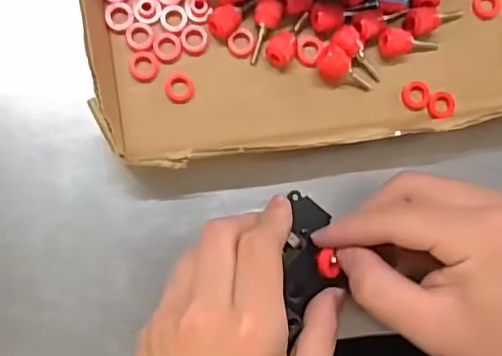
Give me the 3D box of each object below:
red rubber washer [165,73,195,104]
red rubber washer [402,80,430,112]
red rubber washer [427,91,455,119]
[{"bbox_3d":[-0.039,-0.049,0.312,0.016,0.004,0.017,-5,87,-6],"label":"red rubber washer"},{"bbox_3d":[0.095,-0.048,0.328,0.015,0.004,0.017,-8,88,-6],"label":"red rubber washer"},{"bbox_3d":[0.110,-0.043,0.331,0.016,0.005,0.016,-8,88,-6],"label":"red rubber washer"}]

